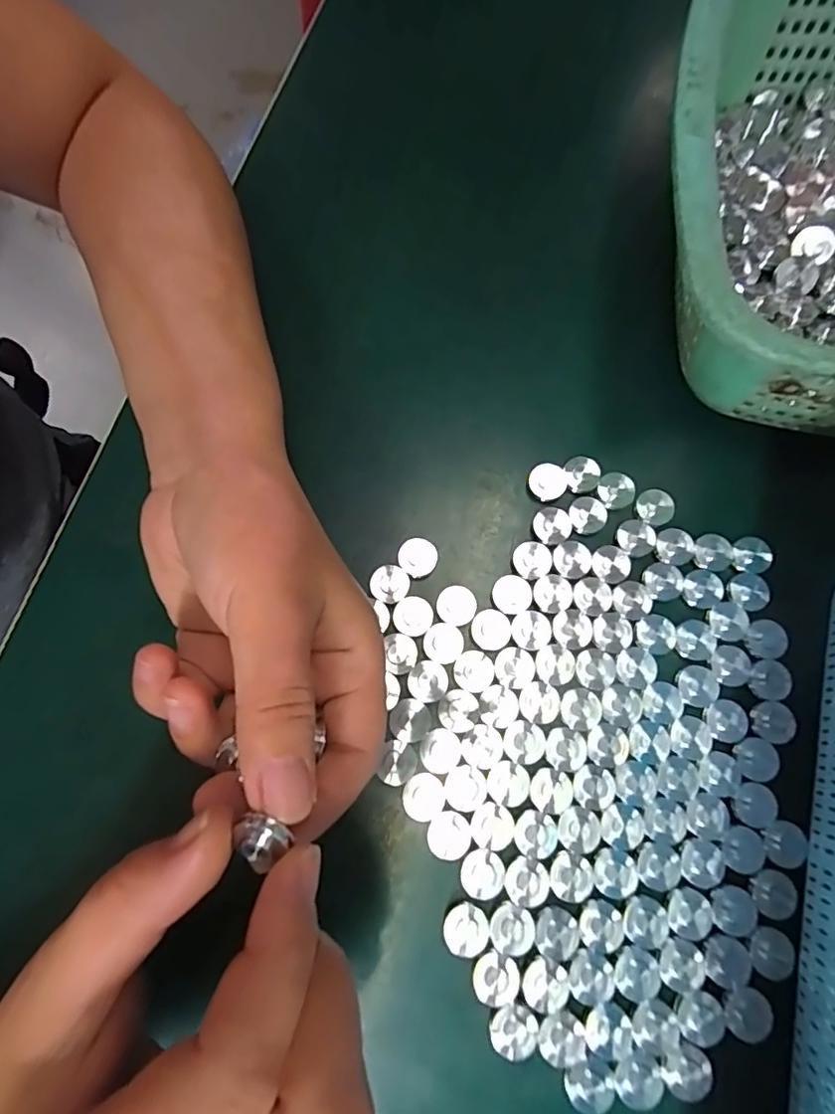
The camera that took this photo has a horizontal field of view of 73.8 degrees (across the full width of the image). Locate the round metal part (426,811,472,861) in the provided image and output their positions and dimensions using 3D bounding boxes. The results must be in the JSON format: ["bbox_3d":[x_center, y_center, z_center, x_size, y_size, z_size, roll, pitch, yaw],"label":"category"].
[{"bbox_3d":[0.011,0.097,0.193,0.015,0.004,0.015,0,75,1],"label":"round metal part"}]

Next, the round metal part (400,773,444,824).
[{"bbox_3d":[0.002,0.086,0.197,0.015,0.004,0.016,0,75,1],"label":"round metal part"}]

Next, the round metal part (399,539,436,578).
[{"bbox_3d":[0.000,0.000,0.221,0.015,0.004,0.015,0,75,1],"label":"round metal part"}]

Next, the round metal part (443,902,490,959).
[{"bbox_3d":[0.016,0.126,0.186,0.015,0.004,0.015,0,75,1],"label":"round metal part"}]

